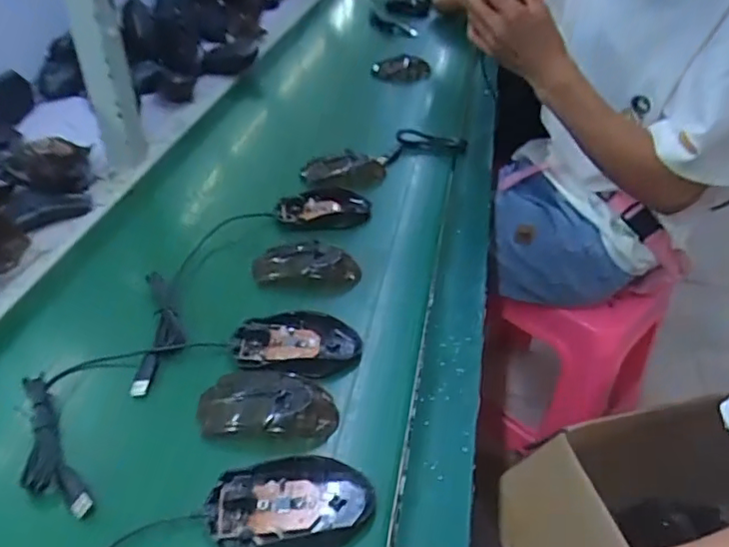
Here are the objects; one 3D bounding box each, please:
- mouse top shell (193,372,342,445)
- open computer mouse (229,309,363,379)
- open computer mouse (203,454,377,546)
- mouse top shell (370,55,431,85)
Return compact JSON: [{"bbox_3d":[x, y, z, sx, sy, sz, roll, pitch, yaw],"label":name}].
[{"bbox_3d":[-0.078,0.105,0.465,0.108,0.022,0.062,0,40,-3],"label":"mouse top shell"},{"bbox_3d":[-0.062,0.065,0.520,0.113,0.021,0.073,-1,40,-3],"label":"open computer mouse"},{"bbox_3d":[-0.051,0.158,0.406,0.115,0.028,0.063,-3,40,-6],"label":"open computer mouse"},{"bbox_3d":[0.067,-0.374,1.063,0.108,0.040,0.045,0,40,-3],"label":"mouse top shell"}]

